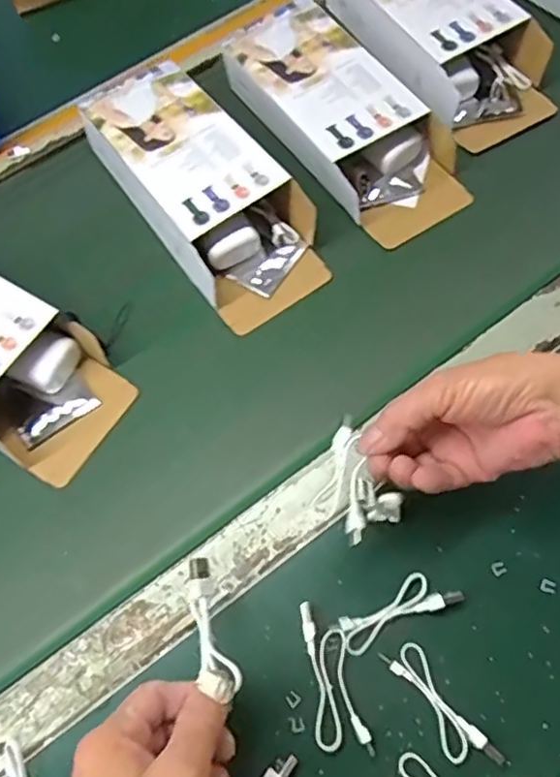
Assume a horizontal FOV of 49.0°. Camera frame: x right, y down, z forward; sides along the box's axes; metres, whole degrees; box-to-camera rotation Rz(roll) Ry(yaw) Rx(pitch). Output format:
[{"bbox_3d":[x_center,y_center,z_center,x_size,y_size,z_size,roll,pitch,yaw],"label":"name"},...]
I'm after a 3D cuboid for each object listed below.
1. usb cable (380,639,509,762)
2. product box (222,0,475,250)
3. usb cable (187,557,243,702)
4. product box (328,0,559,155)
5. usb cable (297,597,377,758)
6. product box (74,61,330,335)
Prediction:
[{"bbox_3d":[0.091,0.182,0.353,0.024,0.011,0.078,-34,72,-11],"label":"usb cable"},{"bbox_3d":[0.051,-0.239,0.541,0.114,0.054,0.251,-36,65,-11],"label":"product box"},{"bbox_3d":[-0.038,0.130,0.335,0.018,0.016,0.073,-17,59,-6],"label":"usb cable"},{"bbox_3d":[0.145,-0.335,0.578,0.109,0.060,0.253,-33,64,-10],"label":"product box"},{"bbox_3d":[0.029,0.169,0.360,0.029,0.011,0.082,-12,69,-3],"label":"usb cable"},{"bbox_3d":[-0.066,-0.170,0.518,0.110,0.057,0.250,-36,65,-12],"label":"product box"}]

